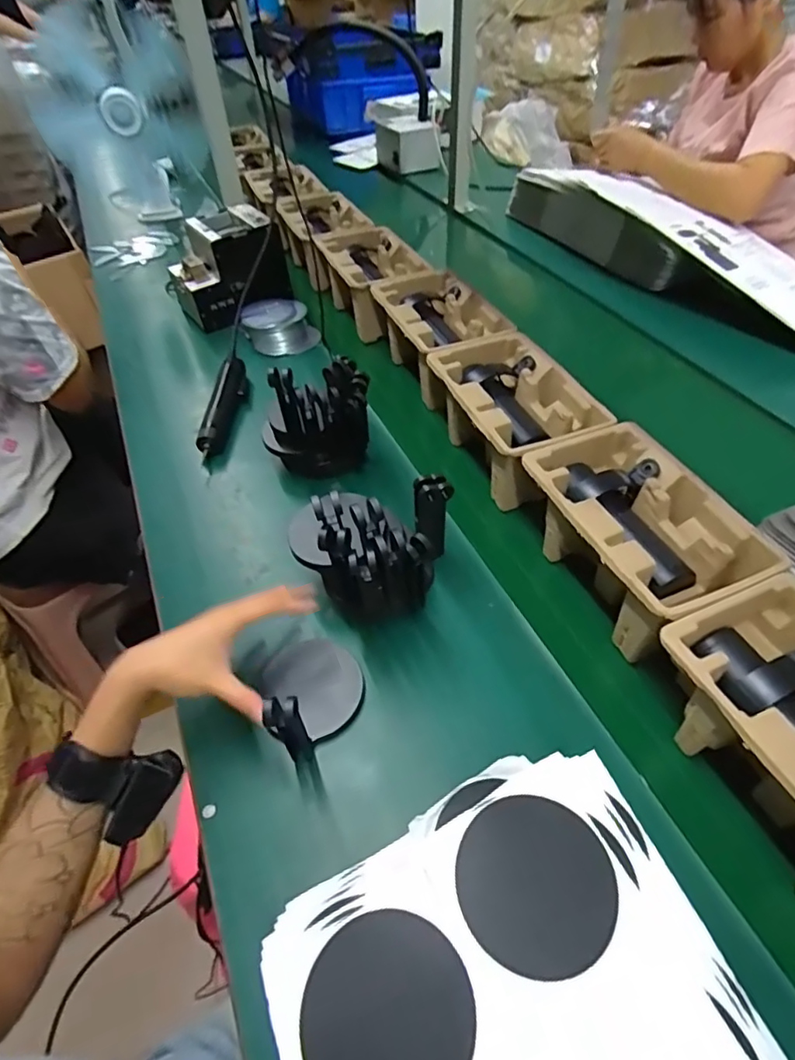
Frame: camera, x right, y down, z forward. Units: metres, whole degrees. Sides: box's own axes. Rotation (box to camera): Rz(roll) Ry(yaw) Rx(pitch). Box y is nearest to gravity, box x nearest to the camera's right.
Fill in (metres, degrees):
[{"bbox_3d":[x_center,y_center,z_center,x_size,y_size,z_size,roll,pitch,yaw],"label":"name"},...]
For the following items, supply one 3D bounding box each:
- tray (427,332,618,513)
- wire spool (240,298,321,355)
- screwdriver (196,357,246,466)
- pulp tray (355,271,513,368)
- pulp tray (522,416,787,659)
[{"bbox_3d":[0.145,-0.138,0.709,0.154,0.105,0.254,-14,52,-15],"label":"tray"},{"bbox_3d":[-0.208,-0.362,0.972,0.125,0.051,0.117,2,49,-2],"label":"wire spool"},{"bbox_3d":[-0.258,-0.183,0.817,0.039,0.034,0.211,4,49,0],"label":"screwdriver"},{"bbox_3d":[0.052,-0.314,0.877,0.155,0.108,0.255,-21,54,-20],"label":"pulp tray"},{"bbox_3d":[0.239,0.006,0.574,0.145,0.101,0.232,-16,52,-16],"label":"pulp tray"}]

